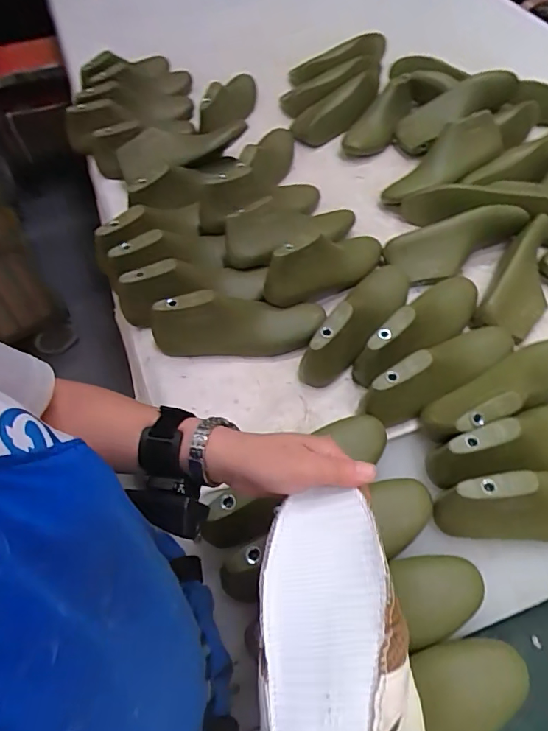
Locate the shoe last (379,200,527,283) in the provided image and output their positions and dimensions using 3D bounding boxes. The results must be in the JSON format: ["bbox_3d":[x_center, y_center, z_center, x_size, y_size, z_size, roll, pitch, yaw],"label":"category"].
[{"bbox_3d":[0.305,-0.202,0.777,0.234,0.076,0.084,-14,57,-10],"label":"shoe last"}]

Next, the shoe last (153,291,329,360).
[{"bbox_3d":[-0.048,-0.062,0.686,0.244,0.093,0.063,-7,58,-7],"label":"shoe last"}]

